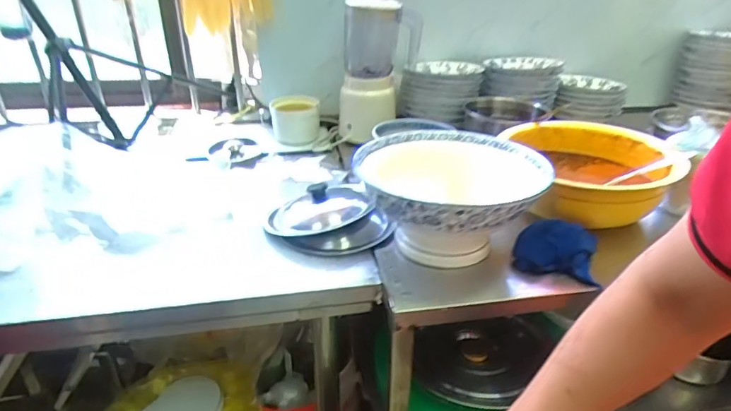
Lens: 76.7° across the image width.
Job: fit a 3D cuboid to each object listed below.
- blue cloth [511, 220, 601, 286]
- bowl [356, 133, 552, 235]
[{"bbox_3d":[0.294,0.071,0.708,0.125,0.064,0.091,7,28,9],"label":"blue cloth"},{"bbox_3d":[0.132,-0.015,0.731,0.265,0.121,0.276,2,28,-1],"label":"bowl"}]

